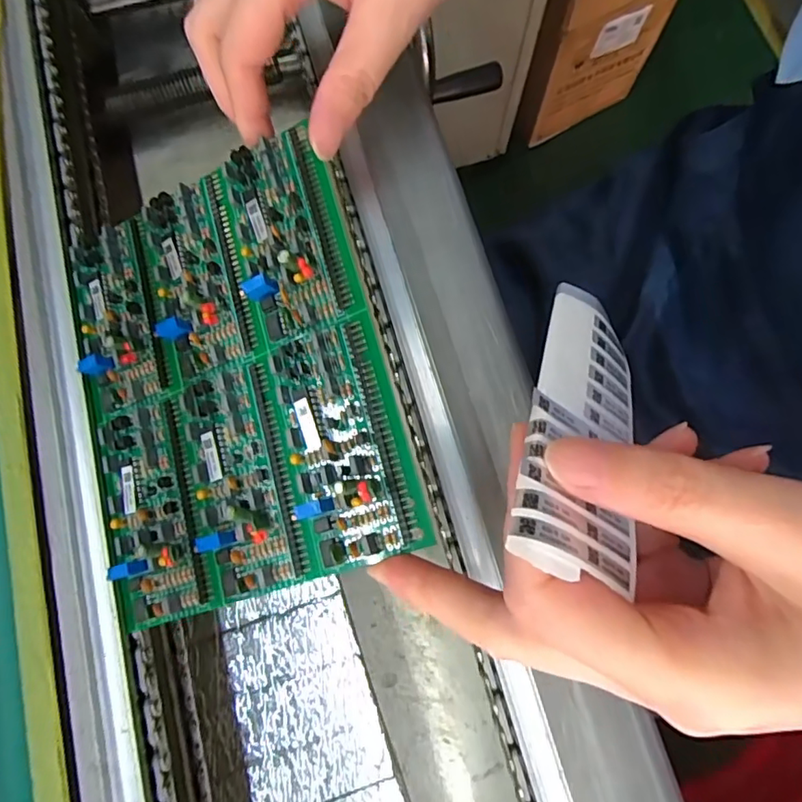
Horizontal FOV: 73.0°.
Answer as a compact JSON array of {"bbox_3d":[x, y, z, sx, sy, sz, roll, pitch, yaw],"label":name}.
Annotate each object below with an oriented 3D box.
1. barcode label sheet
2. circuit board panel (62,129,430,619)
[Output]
[{"bbox_3d":[0.050,0.005,0.147,0.034,0.005,0.090,32,51,-15],"label":"barcode label sheet"},{"bbox_3d":[-0.068,-0.011,0.203,0.122,0.011,0.161,-20,77,14],"label":"circuit board panel"}]

